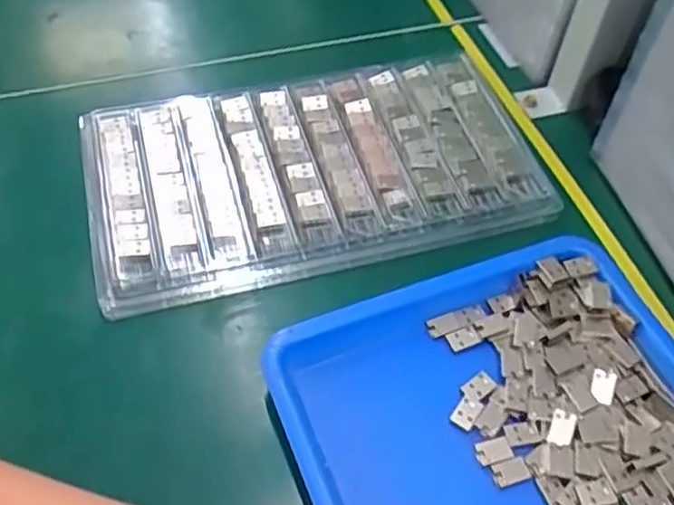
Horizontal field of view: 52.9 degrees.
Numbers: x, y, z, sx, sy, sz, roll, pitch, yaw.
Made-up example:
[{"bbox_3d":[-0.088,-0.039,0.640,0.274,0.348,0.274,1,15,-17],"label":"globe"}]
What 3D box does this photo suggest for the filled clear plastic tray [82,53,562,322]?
[{"bbox_3d":[-0.017,-0.059,0.456,0.291,0.012,0.159,-12,55,-9],"label":"filled clear plastic tray"}]

